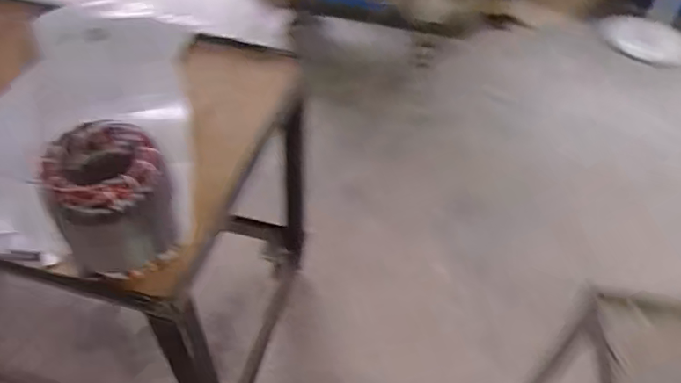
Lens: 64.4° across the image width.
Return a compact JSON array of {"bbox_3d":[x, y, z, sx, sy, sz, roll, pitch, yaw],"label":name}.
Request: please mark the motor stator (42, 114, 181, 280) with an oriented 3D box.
[{"bbox_3d":[-0.303,0.013,0.716,0.135,0.171,0.139,-29,56,-25],"label":"motor stator"}]

